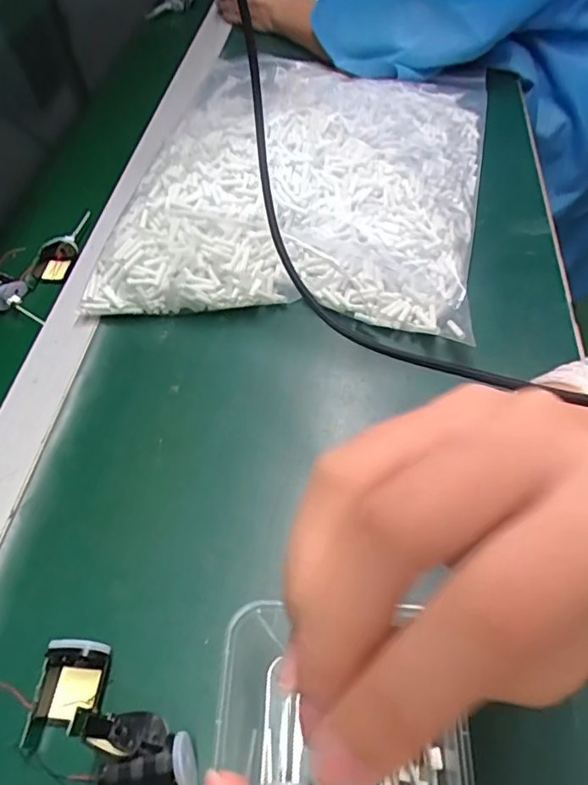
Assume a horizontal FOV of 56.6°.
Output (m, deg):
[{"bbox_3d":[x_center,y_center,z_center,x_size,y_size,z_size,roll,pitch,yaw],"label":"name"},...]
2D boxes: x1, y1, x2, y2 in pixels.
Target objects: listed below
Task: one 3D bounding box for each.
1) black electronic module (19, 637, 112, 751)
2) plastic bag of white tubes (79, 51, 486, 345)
[{"bbox_3d":[-0.123,0.162,0.297,0.037,0.016,0.050,-3,55,2],"label":"black electronic module"},{"bbox_3d":[0.024,-0.248,0.573,0.333,0.051,0.459,7,56,9],"label":"plastic bag of white tubes"}]

